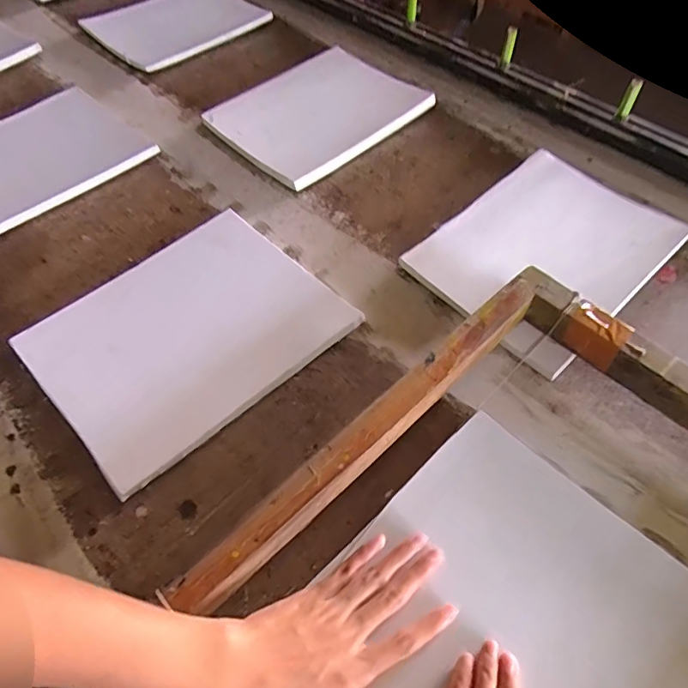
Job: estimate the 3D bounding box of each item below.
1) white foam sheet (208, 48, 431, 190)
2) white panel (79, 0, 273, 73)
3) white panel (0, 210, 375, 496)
[{"bbox_3d":[-0.035,-0.340,0.728,0.306,0.028,0.213,-39,63,-23],"label":"white foam sheet"},{"bbox_3d":[-0.293,-0.560,0.878,0.211,0.035,0.254,38,64,24],"label":"white panel"},{"bbox_3d":[-0.156,-0.014,0.508,0.266,0.019,0.224,-38,63,-23],"label":"white panel"}]

